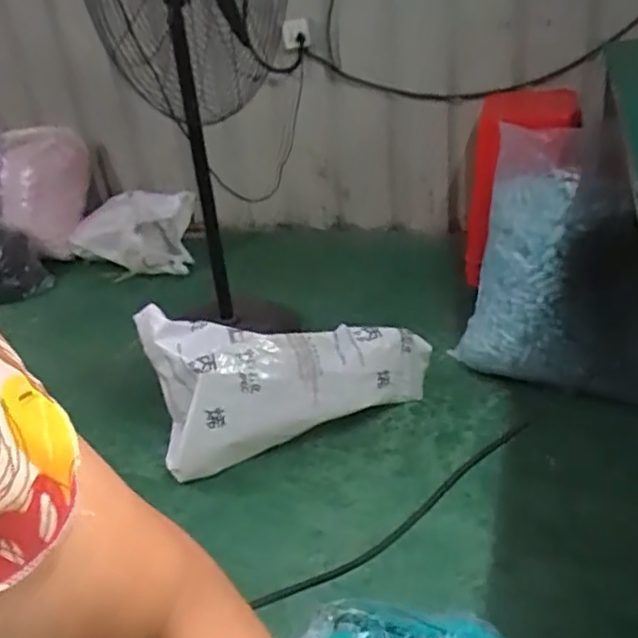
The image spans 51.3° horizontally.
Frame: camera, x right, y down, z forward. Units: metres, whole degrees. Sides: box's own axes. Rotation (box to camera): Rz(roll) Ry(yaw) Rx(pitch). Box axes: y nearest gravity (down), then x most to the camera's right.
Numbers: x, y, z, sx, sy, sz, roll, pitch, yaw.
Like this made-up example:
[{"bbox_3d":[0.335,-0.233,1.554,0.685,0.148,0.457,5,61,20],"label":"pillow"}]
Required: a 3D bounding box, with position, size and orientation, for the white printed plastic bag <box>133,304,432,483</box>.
[{"bbox_3d":[-0.077,0.145,1.563,0.688,0.263,0.245,-7,30,0],"label":"white printed plastic bag"}]

